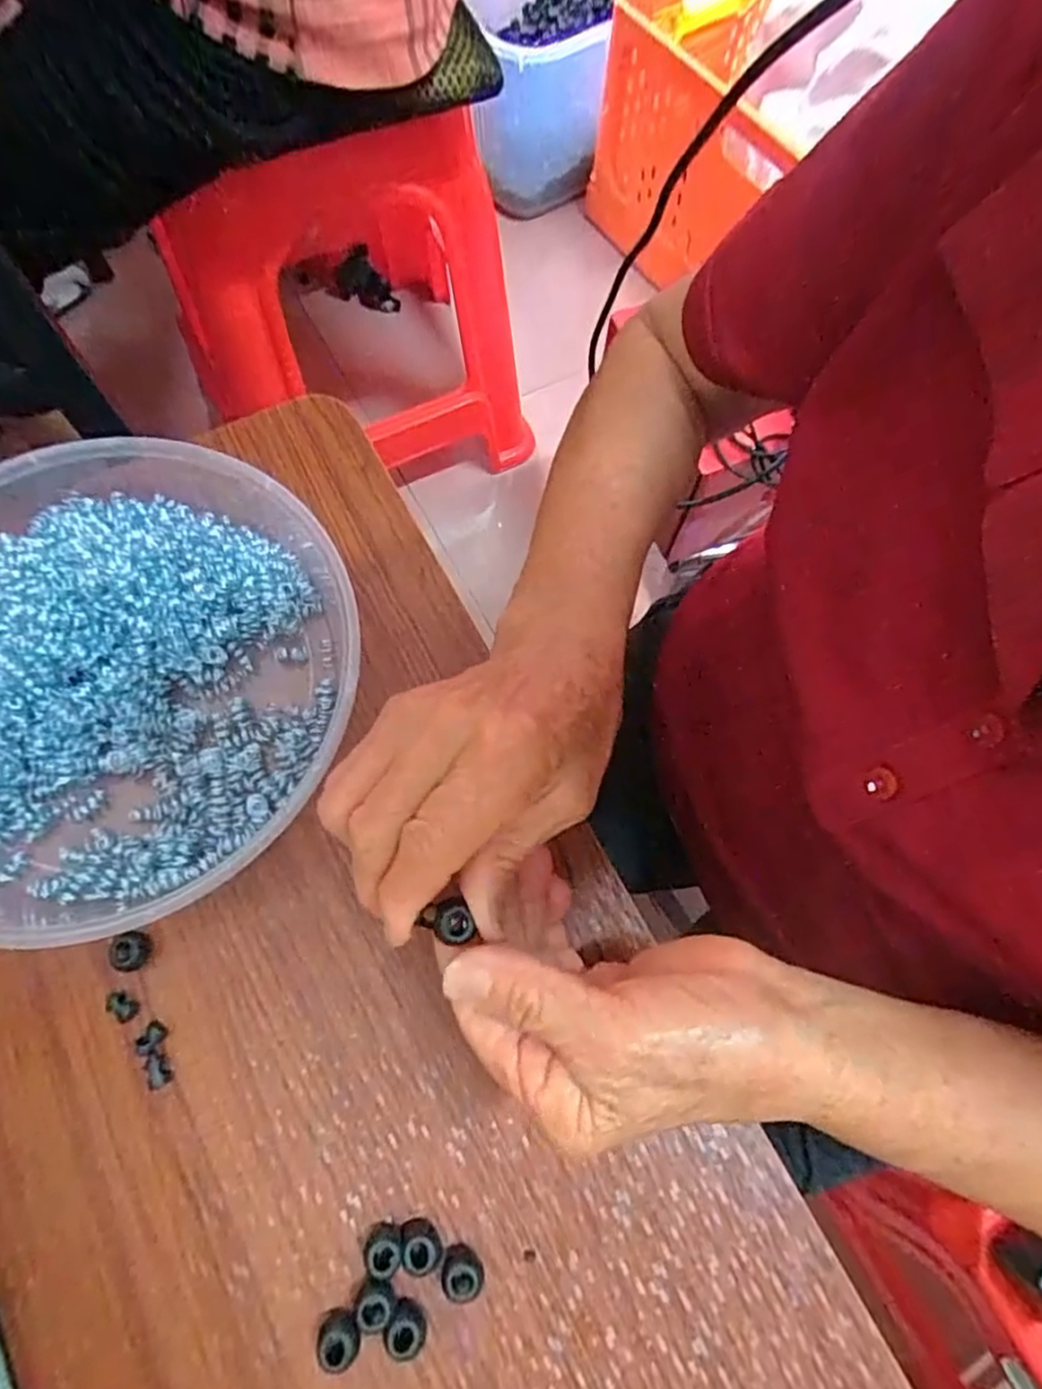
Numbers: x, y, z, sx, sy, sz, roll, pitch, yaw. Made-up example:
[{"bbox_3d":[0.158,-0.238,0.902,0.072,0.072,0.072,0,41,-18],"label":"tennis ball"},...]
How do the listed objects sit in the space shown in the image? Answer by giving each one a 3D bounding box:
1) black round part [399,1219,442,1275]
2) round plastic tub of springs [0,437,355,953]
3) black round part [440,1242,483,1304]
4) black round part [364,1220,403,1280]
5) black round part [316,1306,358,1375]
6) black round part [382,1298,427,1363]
[{"bbox_3d":[-0.037,0.208,0.261,0.014,0.009,0.014,-8,70,-6],"label":"black round part"},{"bbox_3d":[-0.192,-0.007,0.312,0.221,0.044,0.218,1,69,-2],"label":"round plastic tub of springs"},{"bbox_3d":[-0.022,0.217,0.261,0.015,0.009,0.016,1,69,-2],"label":"black round part"},{"bbox_3d":[-0.052,0.209,0.263,0.014,0.014,0.016,12,69,2],"label":"black round part"},{"bbox_3d":[-0.067,0.236,0.255,0.016,0.012,0.016,1,69,-2],"label":"black round part"},{"bbox_3d":[-0.042,0.232,0.254,0.014,0.010,0.015,1,69,-2],"label":"black round part"}]

